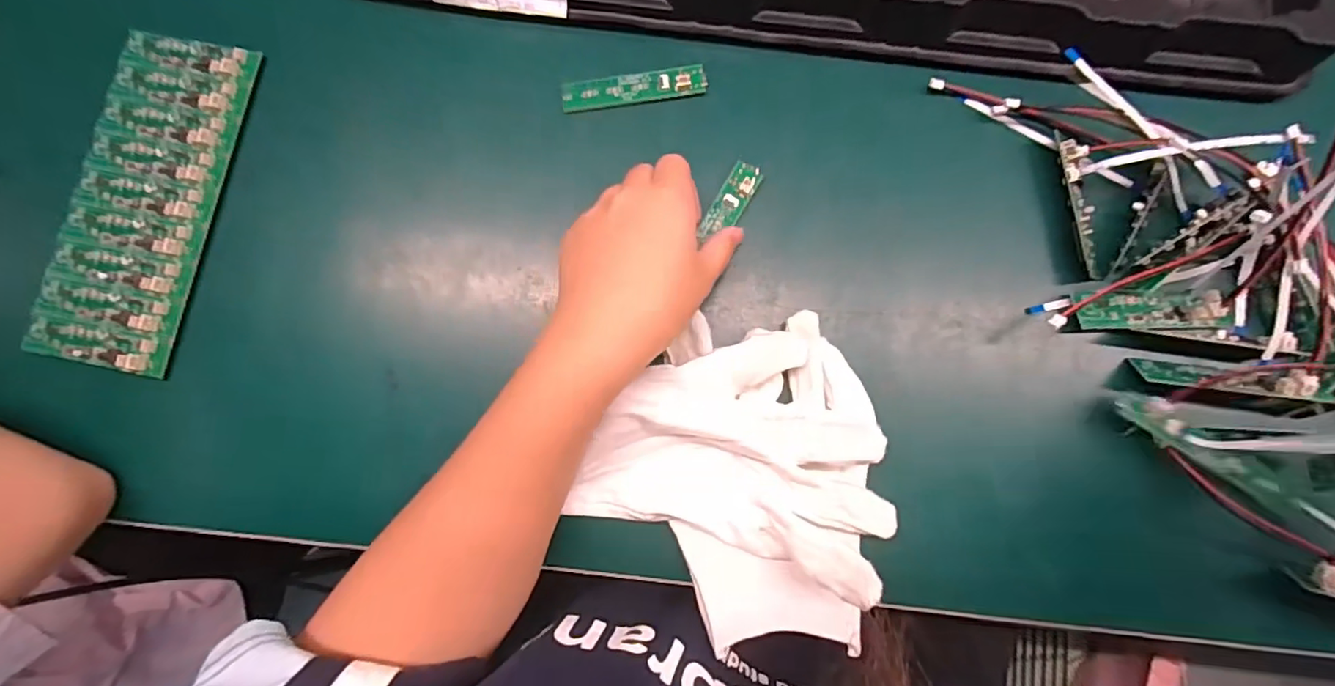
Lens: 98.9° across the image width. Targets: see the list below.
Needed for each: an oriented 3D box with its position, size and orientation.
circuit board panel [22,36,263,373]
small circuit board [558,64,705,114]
[{"bbox_3d":[-0.295,-0.082,0.321,0.081,0.009,0.190,11,82,2],"label":"circuit board panel"},{"bbox_3d":[-0.019,-0.148,0.329,0.082,0.007,0.018,-8,82,-1],"label":"small circuit board"}]

